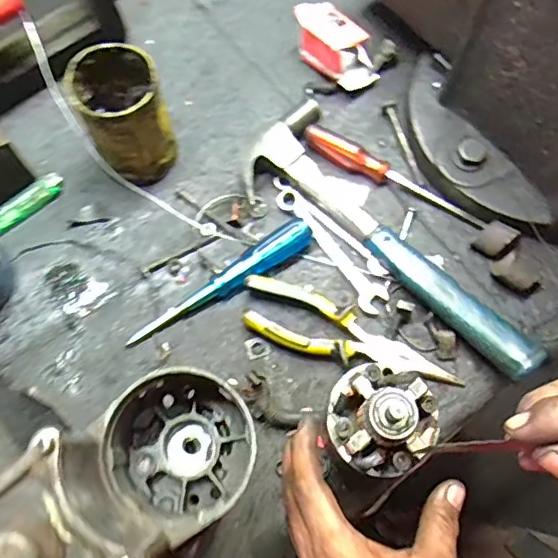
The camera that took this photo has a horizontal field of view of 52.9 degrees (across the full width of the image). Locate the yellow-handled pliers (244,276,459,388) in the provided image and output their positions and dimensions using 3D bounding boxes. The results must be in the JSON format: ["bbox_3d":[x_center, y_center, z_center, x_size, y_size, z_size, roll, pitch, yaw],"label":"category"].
[{"bbox_3d":[0.061,0.049,0.501,0.194,0.030,0.053,15,72,6],"label":"yellow-handled pliers"}]

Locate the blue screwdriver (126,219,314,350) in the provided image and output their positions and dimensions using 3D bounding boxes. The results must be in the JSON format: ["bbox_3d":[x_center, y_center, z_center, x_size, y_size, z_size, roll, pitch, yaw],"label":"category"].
[{"bbox_3d":[-0.052,0.004,0.512,0.188,0.025,0.026,-33,73,-10],"label":"blue screwdriver"}]

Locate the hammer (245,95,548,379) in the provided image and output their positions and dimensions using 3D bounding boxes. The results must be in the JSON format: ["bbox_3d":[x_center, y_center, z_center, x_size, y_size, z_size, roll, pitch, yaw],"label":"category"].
[{"bbox_3d":[0.089,-0.026,0.510,0.104,0.033,0.319,-36,74,-11],"label":"hammer"}]

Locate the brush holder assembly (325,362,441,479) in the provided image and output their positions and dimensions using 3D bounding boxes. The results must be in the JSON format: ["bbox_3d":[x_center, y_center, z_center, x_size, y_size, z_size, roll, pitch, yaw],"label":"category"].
[{"bbox_3d":[0.065,0.087,0.355,0.065,0.048,0.066,0,71,1],"label":"brush holder assembly"}]

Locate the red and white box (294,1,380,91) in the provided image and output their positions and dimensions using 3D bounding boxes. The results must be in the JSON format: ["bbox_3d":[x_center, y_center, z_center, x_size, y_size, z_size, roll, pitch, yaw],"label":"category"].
[{"bbox_3d":[0.058,-0.242,0.583,0.049,0.044,0.100,-33,73,-10],"label":"red and white box"}]

